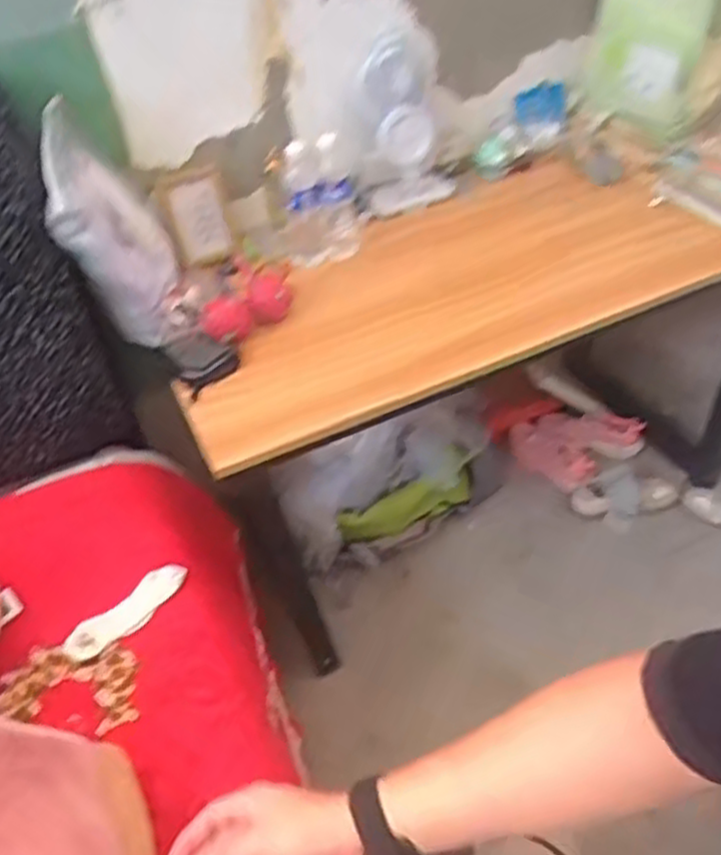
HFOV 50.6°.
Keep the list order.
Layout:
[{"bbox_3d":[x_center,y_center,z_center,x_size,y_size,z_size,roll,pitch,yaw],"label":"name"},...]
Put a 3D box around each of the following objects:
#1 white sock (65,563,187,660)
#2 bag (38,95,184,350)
[{"bbox_3d":[-0.349,0.277,1.157,0.078,0.026,0.203,31,56,33],"label":"white sock"},{"bbox_3d":[-0.399,-0.313,1.236,0.133,0.348,0.185,-5,44,3],"label":"bag"}]

